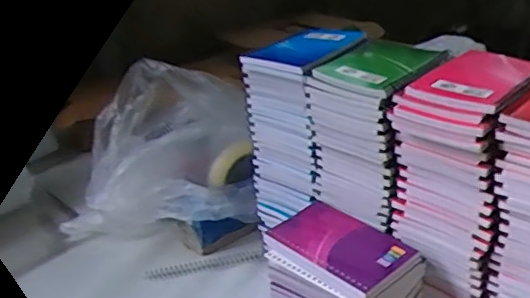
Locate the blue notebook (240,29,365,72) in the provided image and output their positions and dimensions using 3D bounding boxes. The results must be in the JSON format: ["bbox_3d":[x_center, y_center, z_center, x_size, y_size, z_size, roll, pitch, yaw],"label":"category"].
[{"bbox_3d":[0.052,-0.113,0.624,0.083,0.012,0.141,18,36,36],"label":"blue notebook"}]

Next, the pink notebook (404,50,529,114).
[{"bbox_3d":[0.203,-0.068,0.520,0.083,0.013,0.149,17,35,36],"label":"pink notebook"}]

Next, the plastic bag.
[{"bbox_3d":[-0.137,0.003,0.837,0.273,0.187,0.257,0,28,10],"label":"plastic bag"}]

